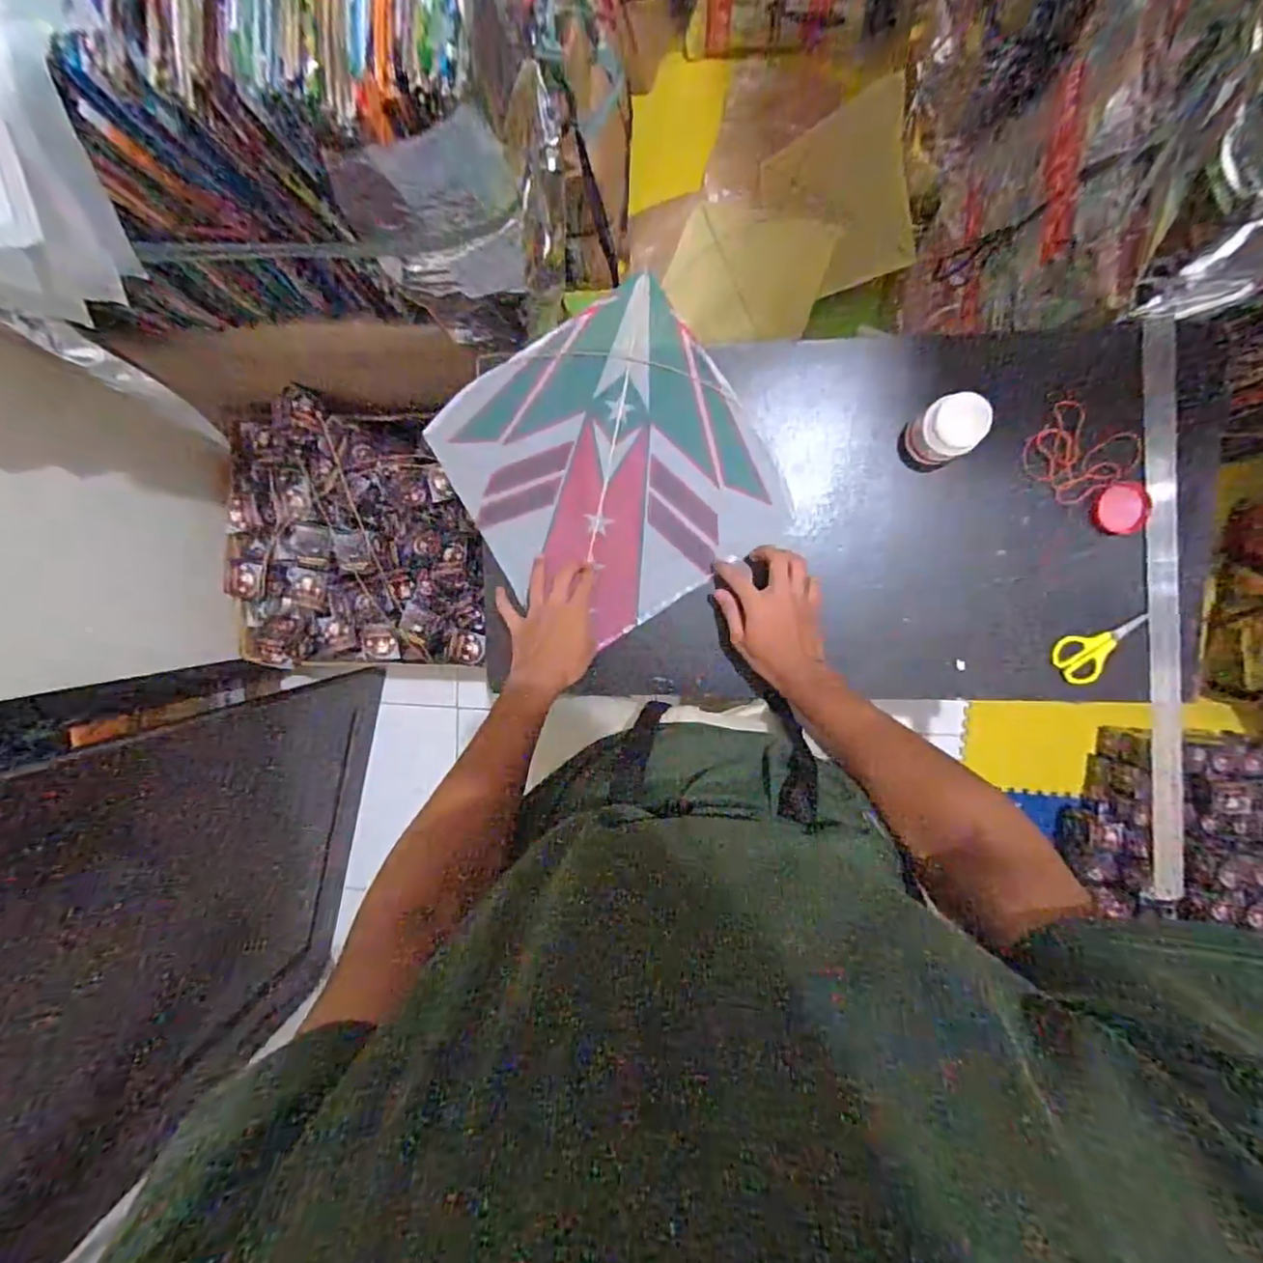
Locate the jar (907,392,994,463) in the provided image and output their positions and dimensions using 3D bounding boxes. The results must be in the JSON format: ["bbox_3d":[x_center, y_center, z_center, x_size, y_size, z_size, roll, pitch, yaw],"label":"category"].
[{"bbox_3d":[0.325,-0.206,0.623,0.053,0.090,0.056,1,95,6],"label":"jar"}]

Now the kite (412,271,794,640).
[{"bbox_3d":[-0.028,-0.189,0.694,0.323,0.018,0.335,-32,92,8],"label":"kite"}]

